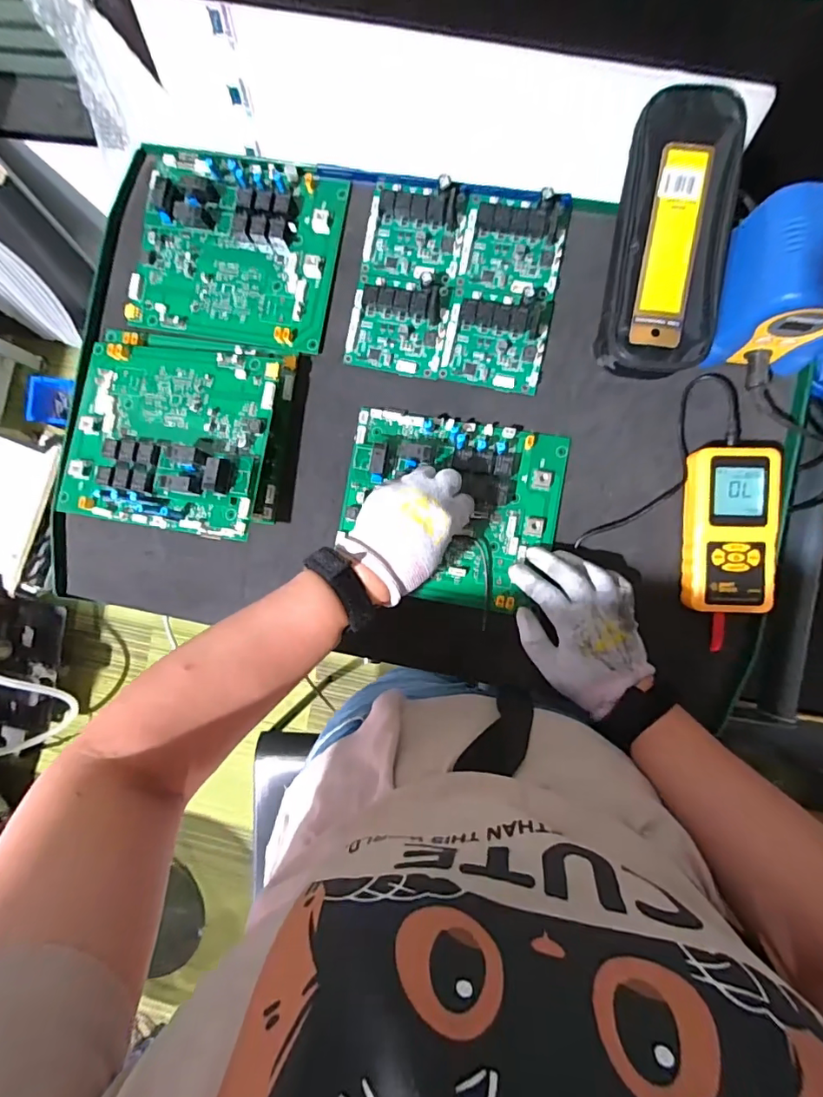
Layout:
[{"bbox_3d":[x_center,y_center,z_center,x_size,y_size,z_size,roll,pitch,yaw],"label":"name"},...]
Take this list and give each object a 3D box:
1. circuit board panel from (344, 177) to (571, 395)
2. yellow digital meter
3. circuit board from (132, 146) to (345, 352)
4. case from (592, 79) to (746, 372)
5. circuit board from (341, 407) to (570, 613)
[{"bbox_3d":[0.042,-0.253,0.471,0.187,0.022,0.179,12,91,6],"label":"circuit board panel"},{"bbox_3d":[0.284,-0.023,0.437,0.076,0.026,0.156,3,90,6],"label":"yellow digital meter"},{"bbox_3d":[-0.175,-0.296,0.489,0.200,0.026,0.176,12,91,6],"label":"circuit board"},{"bbox_3d":[0.226,-0.267,0.433,0.092,0.046,0.226,9,90,6],"label":"case"},{"bbox_3d":[0.035,-0.037,0.461,0.199,0.028,0.172,9,90,6],"label":"circuit board"}]

